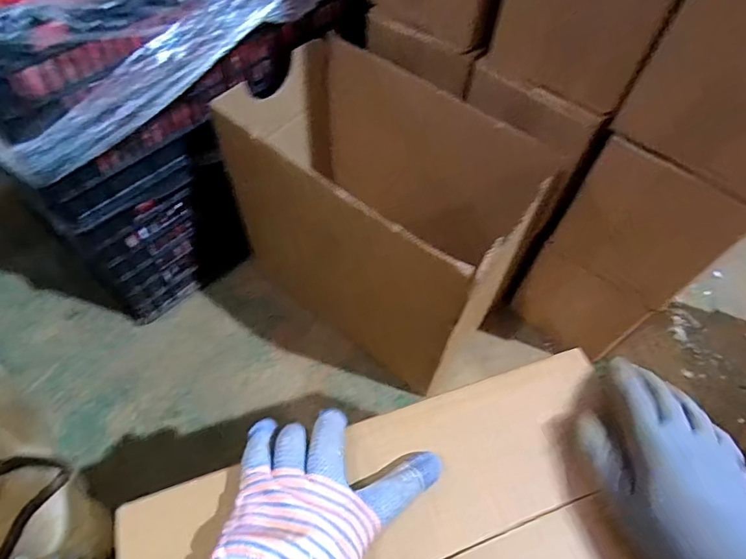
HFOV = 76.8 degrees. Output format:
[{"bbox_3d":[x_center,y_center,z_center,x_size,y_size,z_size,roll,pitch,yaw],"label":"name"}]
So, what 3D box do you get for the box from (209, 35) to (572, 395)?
[{"bbox_3d":[0.020,-0.105,0.637,0.356,0.268,0.217,40,64,22],"label":"box"}]

